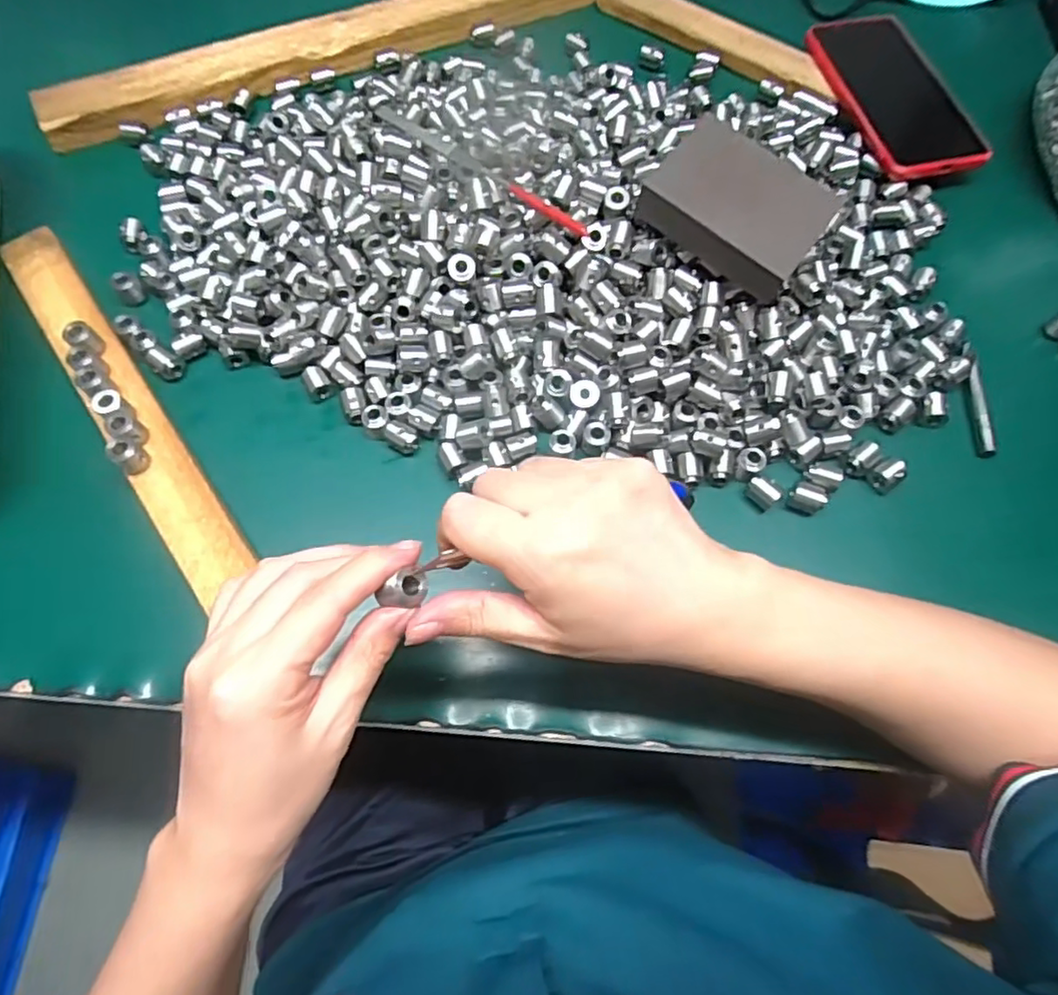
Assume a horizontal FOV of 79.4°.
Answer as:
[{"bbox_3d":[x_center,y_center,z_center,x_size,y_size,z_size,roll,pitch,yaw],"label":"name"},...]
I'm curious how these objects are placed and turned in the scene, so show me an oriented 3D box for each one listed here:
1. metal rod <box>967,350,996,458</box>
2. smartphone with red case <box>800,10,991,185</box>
[{"bbox_3d":[0.282,-0.059,0.398,0.008,0.012,0.070,4,69,1],"label":"metal rod"},{"bbox_3d":[0.281,-0.305,0.481,0.085,0.017,0.164,-11,69,-6],"label":"smartphone with red case"}]

